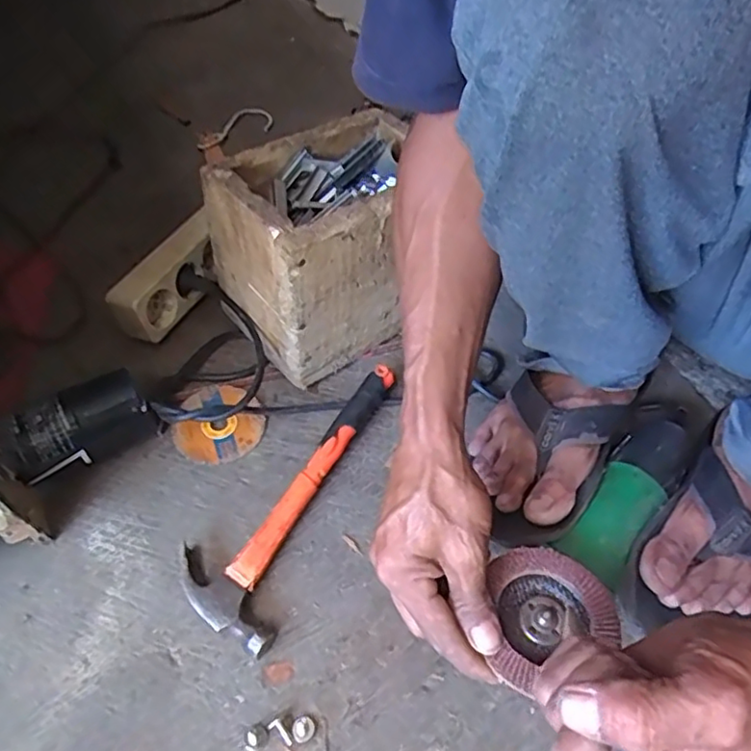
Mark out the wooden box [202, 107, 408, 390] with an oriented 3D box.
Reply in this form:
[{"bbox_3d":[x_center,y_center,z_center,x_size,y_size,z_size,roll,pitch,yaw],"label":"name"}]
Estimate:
[{"bbox_3d":[-0.039,-0.122,0.588,0.194,0.178,0.137,-31,59,-23],"label":"wooden box"}]

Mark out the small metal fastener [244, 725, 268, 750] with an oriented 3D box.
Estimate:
[{"bbox_3d":[-0.080,0.243,0.409,0.016,0.004,0.015,-36,61,-25],"label":"small metal fastener"}]

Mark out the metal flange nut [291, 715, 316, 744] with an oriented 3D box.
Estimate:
[{"bbox_3d":[-0.049,0.238,0.412,0.016,0.009,0.015,1,52,-1],"label":"metal flange nut"}]

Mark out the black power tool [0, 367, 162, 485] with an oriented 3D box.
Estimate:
[{"bbox_3d":[-0.251,0.045,0.520,0.116,0.067,0.062,-34,60,-24],"label":"black power tool"}]

